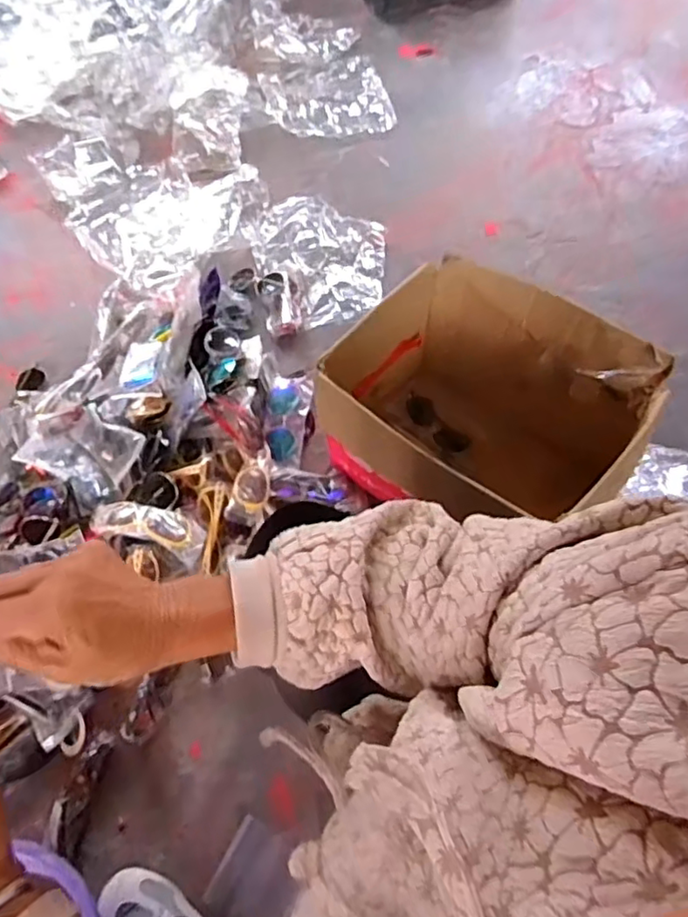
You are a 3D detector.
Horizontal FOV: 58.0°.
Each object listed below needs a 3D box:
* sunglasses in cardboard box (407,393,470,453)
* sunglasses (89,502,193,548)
[{"bbox_3d":[0.156,-0.058,1.061,0.040,0.029,0.130,-39,66,-19],"label":"sunglasses in cardboard box"},{"bbox_3d":[-0.298,0.094,0.908,0.146,0.030,0.055,7,60,6],"label":"sunglasses"}]

